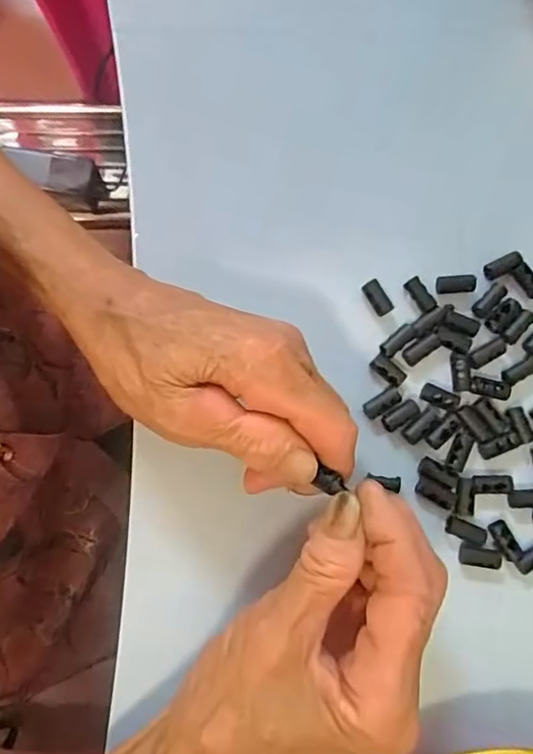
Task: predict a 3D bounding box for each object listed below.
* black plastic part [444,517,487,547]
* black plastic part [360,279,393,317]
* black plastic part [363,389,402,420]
[{"bbox_3d":[0.095,0.073,0.266,0.020,0.004,0.009,24,82,1],"label":"black plastic part"},{"bbox_3d":[0.054,-0.039,0.278,0.009,0.008,0.017,-33,85,-7],"label":"black plastic part"},{"bbox_3d":[0.056,0.013,0.273,0.019,0.008,0.009,-32,85,-7],"label":"black plastic part"}]

